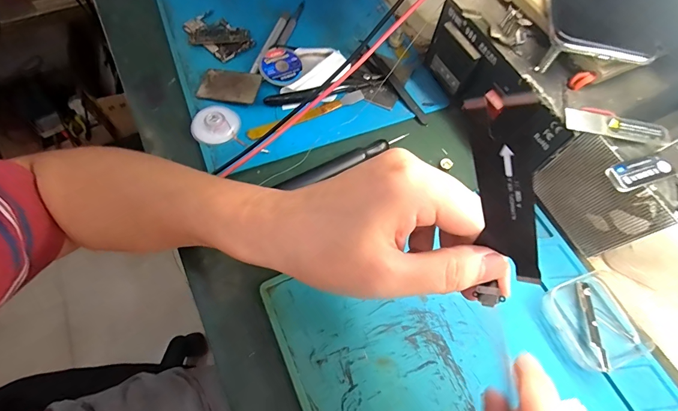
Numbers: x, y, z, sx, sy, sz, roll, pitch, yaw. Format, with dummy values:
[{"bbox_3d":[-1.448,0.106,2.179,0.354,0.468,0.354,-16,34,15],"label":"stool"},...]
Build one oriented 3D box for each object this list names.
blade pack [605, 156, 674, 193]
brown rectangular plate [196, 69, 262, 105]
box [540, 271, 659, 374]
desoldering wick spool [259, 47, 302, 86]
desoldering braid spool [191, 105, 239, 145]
[{"bbox_3d":[0.198,-0.021,0.232,0.042,0.005,0.018,-16,66,-10],"label":"blade pack"},{"bbox_3d":[-0.110,-0.120,0.354,0.060,0.005,0.036,12,65,3],"label":"brown rectangular plate"},{"bbox_3d":[0.199,0.086,0.268,0.072,0.018,0.064,-19,67,-11],"label":"box"},{"bbox_3d":[-0.060,-0.143,0.362,0.040,0.010,0.046,-7,65,-6],"label":"desoldering wick spool"},{"bbox_3d":[-0.117,-0.077,0.333,0.044,0.010,0.038,-40,72,-19],"label":"desoldering braid spool"}]

